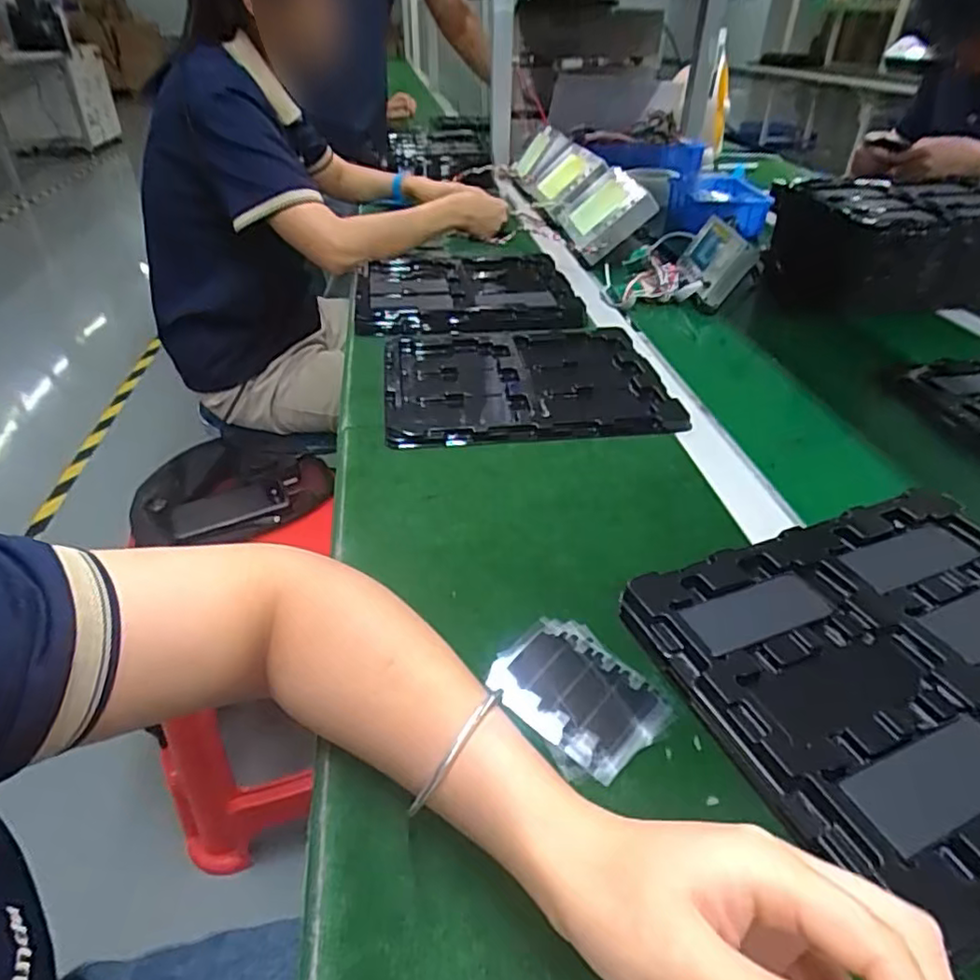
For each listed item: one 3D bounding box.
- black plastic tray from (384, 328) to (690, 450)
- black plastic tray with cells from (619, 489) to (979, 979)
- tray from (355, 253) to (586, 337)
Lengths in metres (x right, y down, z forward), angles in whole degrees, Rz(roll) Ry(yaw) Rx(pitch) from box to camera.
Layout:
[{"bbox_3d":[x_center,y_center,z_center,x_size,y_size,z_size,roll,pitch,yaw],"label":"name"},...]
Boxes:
[{"bbox_3d":[0.032,-0.120,0.672,0.279,0.013,0.241,-4,37,-6],"label":"black plastic tray"},{"bbox_3d":[0.247,0.098,0.365,0.274,0.024,0.217,-15,39,-19],"label":"black plastic tray with cells"},{"bbox_3d":[-0.035,-0.285,0.885,0.284,0.022,0.300,-3,37,-4],"label":"tray"}]

